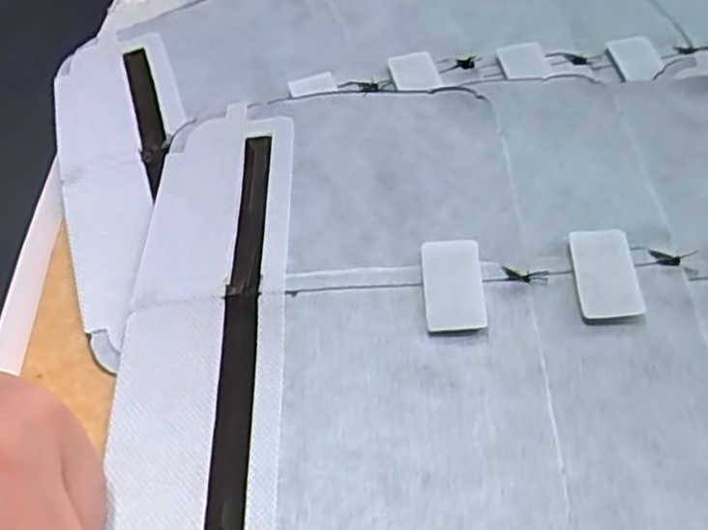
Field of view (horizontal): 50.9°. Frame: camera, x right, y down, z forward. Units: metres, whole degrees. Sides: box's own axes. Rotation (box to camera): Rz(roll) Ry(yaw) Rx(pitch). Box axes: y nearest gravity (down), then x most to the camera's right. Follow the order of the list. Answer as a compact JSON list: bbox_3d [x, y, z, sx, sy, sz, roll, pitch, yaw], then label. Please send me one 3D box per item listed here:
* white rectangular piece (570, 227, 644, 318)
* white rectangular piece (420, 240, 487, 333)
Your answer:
[{"bbox_3d":[0.081,0.002,0.241,0.019,0.004,0.034,-2,50,2],"label":"white rectangular piece"},{"bbox_3d":[0.032,0.007,0.241,0.019,0.004,0.034,-2,50,2],"label":"white rectangular piece"}]

